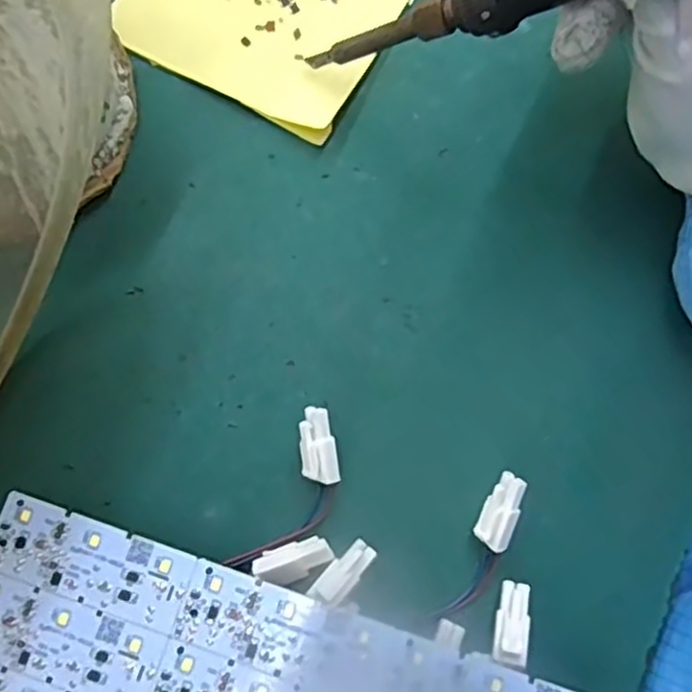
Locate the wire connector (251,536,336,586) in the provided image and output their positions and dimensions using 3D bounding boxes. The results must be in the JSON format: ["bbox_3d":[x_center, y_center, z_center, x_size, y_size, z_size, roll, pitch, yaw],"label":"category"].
[{"bbox_3d":[-0.017,0.069,0.226,0.024,0.012,0.011,-16,77,-8],"label":"wire connector"}]

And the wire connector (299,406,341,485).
[{"bbox_3d":[-0.009,0.033,0.236,0.012,0.009,0.025,-10,97,-1],"label":"wire connector"}]

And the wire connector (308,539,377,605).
[{"bbox_3d":[0.000,0.072,0.224,0.010,0.004,0.025,43,60,14],"label":"wire connector"}]

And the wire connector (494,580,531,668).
[{"bbox_3d":[0.053,0.087,0.222,0.010,0.004,0.025,13,60,6],"label":"wire connector"}]

